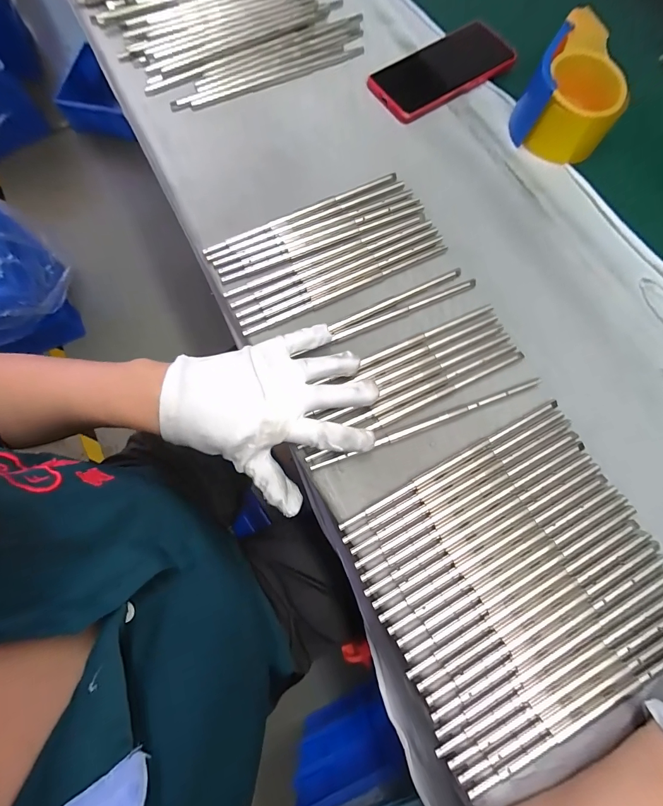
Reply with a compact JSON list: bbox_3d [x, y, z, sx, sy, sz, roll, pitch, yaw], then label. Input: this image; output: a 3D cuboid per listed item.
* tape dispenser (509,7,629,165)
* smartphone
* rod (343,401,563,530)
[{"bbox_3d":[0.259,-0.330,0.391,0.095,0.061,0.113,27,77,8],"label":"tape dispenser"},{"bbox_3d":[0.129,-0.390,0.431,0.159,0.017,0.078,-29,76,-7],"label":"smartphone"},{"bbox_3d":[0.100,0.049,0.304,0.209,0.004,0.007,-28,76,-7],"label":"rod"}]

